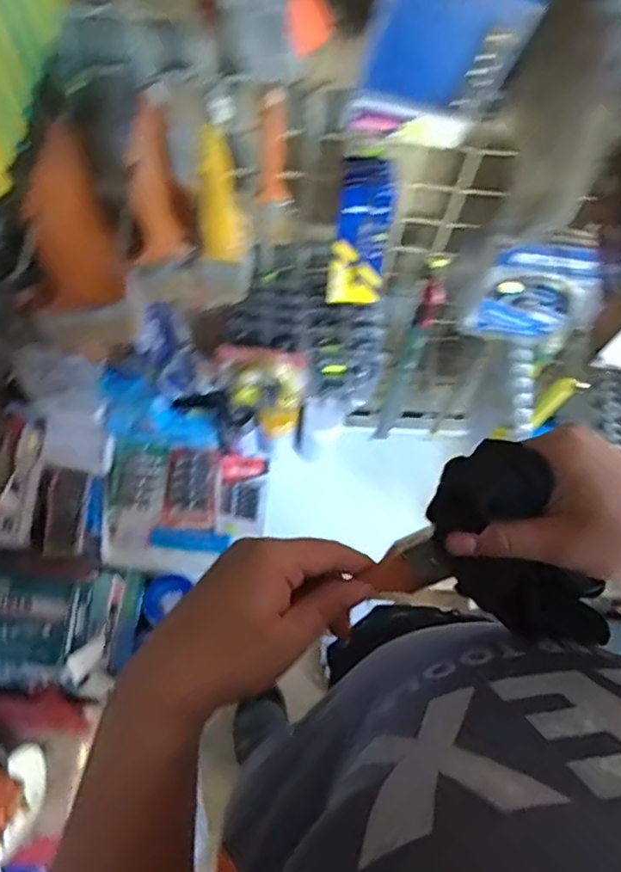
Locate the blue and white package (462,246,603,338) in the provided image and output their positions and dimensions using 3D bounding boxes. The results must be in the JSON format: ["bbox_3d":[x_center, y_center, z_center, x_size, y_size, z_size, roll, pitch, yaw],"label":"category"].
[{"bbox_3d":[0.247,-0.155,0.675,0.105,0.167,0.015,12,67,2],"label":"blue and white package"}]

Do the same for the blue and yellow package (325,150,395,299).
[{"bbox_3d":[0.055,-0.205,0.630,0.055,0.159,0.050,10,67,1],"label":"blue and yellow package"}]

